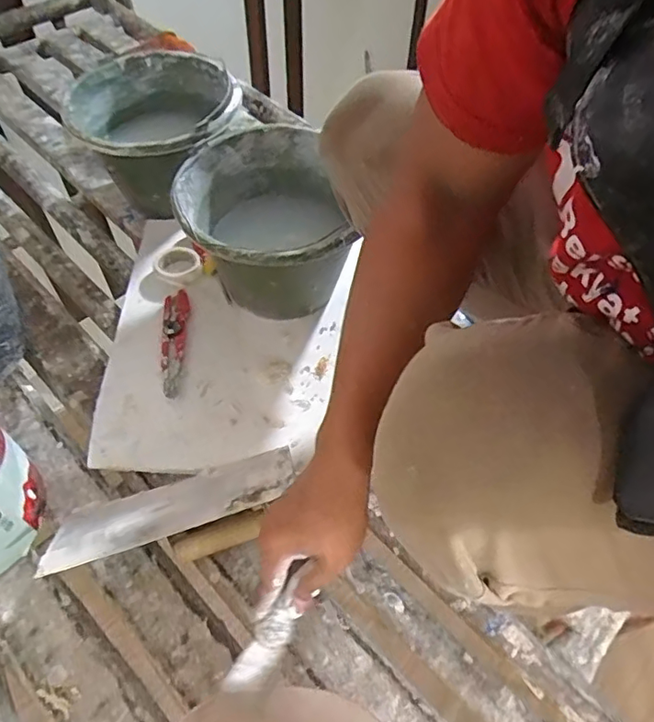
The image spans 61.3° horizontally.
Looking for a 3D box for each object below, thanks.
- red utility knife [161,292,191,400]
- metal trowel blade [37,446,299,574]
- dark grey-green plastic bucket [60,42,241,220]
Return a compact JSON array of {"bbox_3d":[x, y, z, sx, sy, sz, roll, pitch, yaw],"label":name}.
[{"bbox_3d":[-0.204,-0.030,0.743,0.032,0.013,0.176,-5,55,-5],"label":"red utility knife"},{"bbox_3d":[-0.163,0.154,0.594,0.262,0.007,0.112,-17,17,-6],"label":"metal trowel blade"},{"bbox_3d":[-0.249,-0.345,0.854,0.235,0.157,0.216,1,54,-1],"label":"dark grey-green plastic bucket"}]

